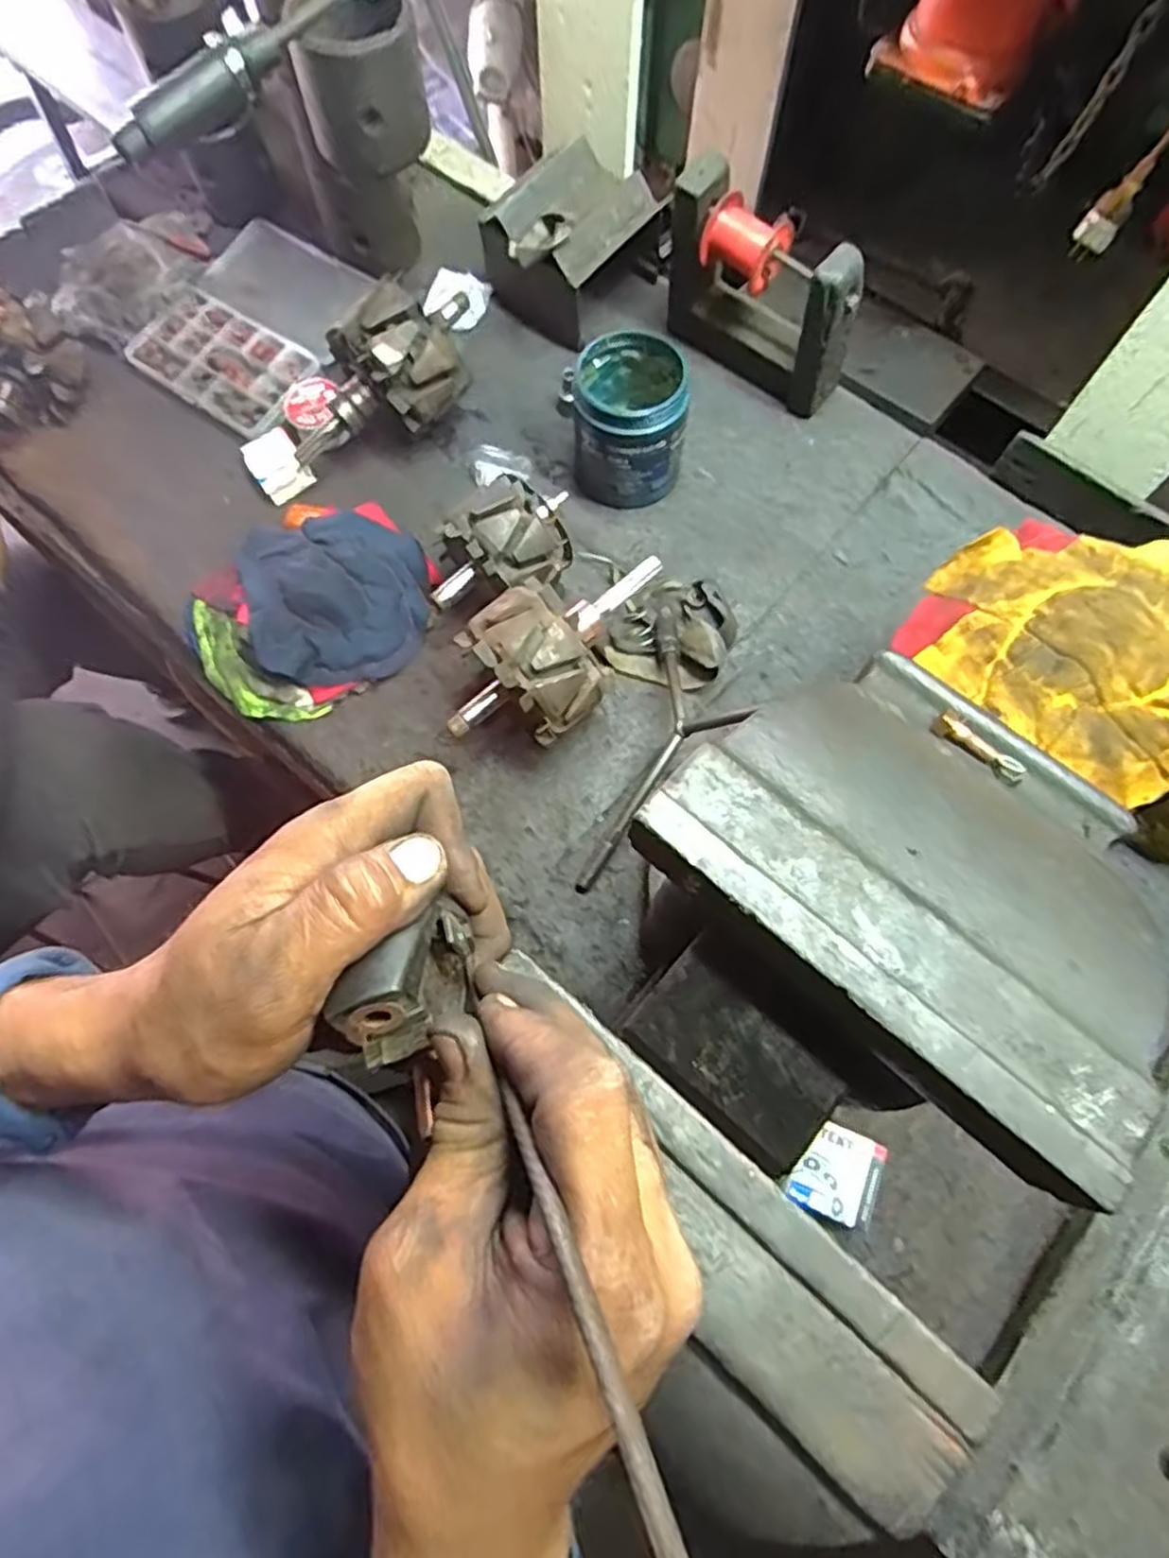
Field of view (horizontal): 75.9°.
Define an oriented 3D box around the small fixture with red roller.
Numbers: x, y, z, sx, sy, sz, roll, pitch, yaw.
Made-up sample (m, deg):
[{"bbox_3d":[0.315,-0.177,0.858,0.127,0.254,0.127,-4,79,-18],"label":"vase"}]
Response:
[{"bbox_3d":[0.146,-0.401,0.630,0.165,0.158,0.051,39,74,15],"label":"small fixture with red roller"}]

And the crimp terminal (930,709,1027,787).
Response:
[{"bbox_3d":[0.195,-0.016,0.368,0.047,0.009,0.015,41,76,13],"label":"crimp terminal"}]

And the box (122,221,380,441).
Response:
[{"bbox_3d":[-0.308,-0.429,0.719,0.183,0.047,0.198,33,73,13],"label":"box"}]

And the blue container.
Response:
[{"bbox_3d":[0.038,-0.292,0.622,0.090,0.102,0.097,2,68,2],"label":"blue container"}]

